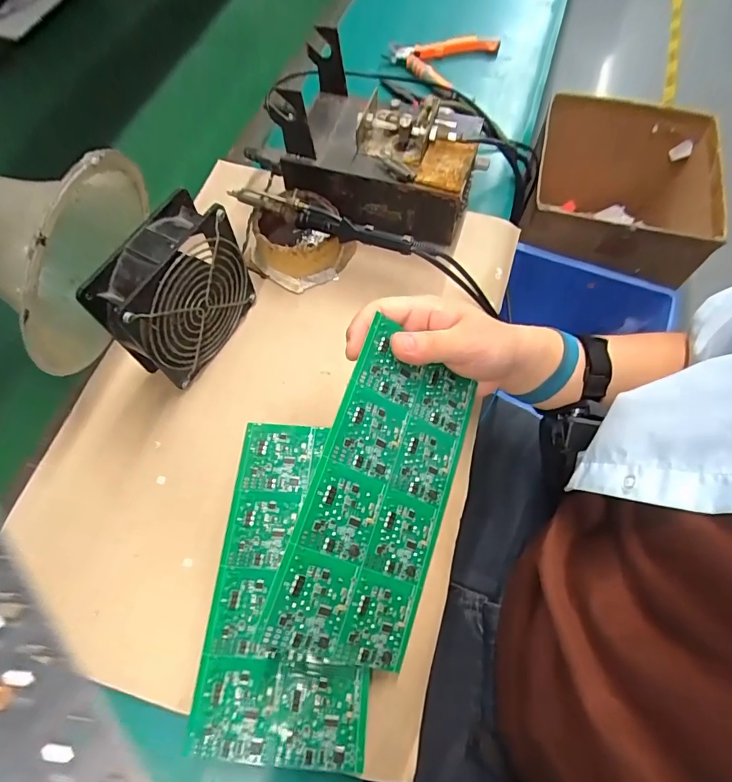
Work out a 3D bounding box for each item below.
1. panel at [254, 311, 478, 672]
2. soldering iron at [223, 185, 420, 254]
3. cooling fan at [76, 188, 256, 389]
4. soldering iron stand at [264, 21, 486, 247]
[{"bbox_3d":[0.014,0.070,0.313,0.109,0.004,0.211,30,69,-27],"label":"panel"},{"bbox_3d":[-0.047,-0.160,0.422,0.187,0.024,0.018,22,67,11],"label":"soldering iron"},{"bbox_3d":[-0.154,-0.077,0.375,0.051,0.118,0.120,23,67,12],"label":"cooling fan"},{"bbox_3d":[0.015,-0.243,0.455,0.195,0.120,0.120,13,65,7],"label":"soldering iron stand"}]

